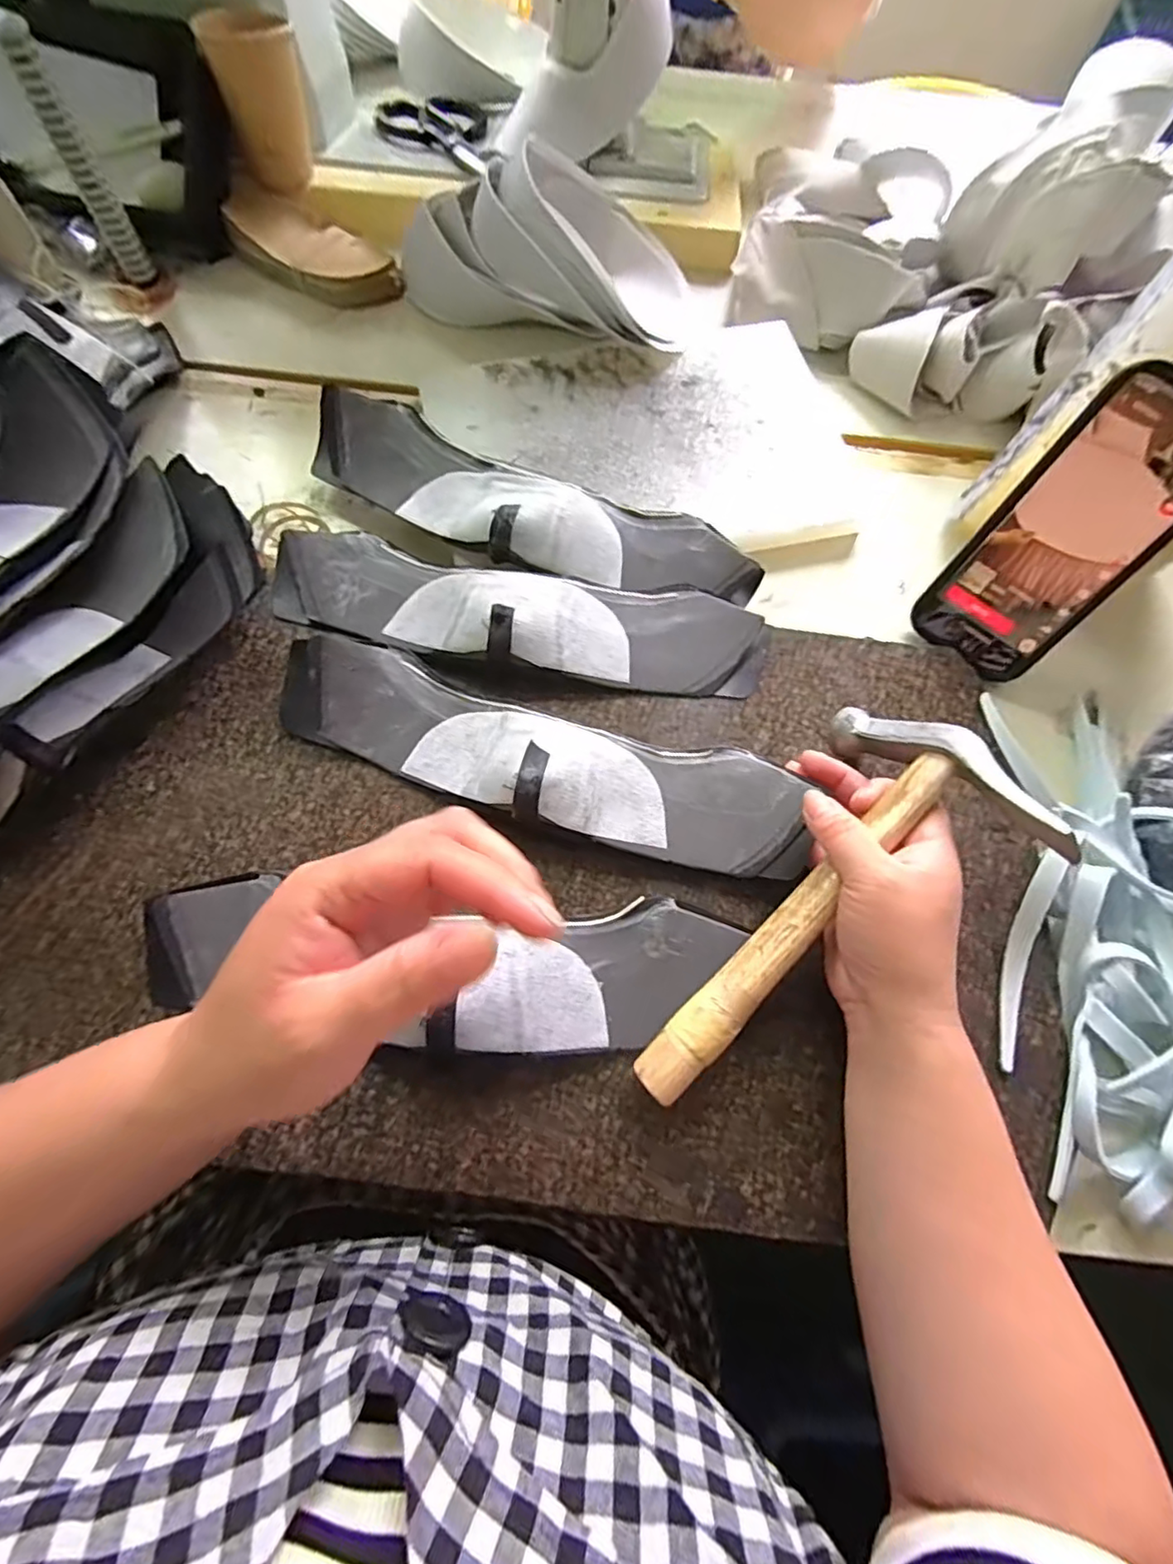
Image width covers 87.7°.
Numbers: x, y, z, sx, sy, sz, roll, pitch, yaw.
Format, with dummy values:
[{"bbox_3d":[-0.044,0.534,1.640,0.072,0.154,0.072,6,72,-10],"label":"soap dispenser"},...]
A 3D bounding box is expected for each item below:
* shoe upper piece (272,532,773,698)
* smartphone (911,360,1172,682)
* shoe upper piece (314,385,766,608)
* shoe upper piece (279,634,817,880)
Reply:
[{"bbox_3d":[-0.043,-0.109,0.389,0.314,0.027,0.073,10,72,1],"label":"shoe upper piece"},{"bbox_3d":[0.290,-0.146,0.368,0.081,0.169,0.012,40,38,11],"label":"smartphone"},{"bbox_3d":[-0.038,-0.181,0.407,0.308,0.027,0.079,22,73,5],"label":"shoe upper piece"},{"bbox_3d":[-0.025,-0.014,0.353,0.308,0.029,0.074,17,72,4],"label":"shoe upper piece"}]

